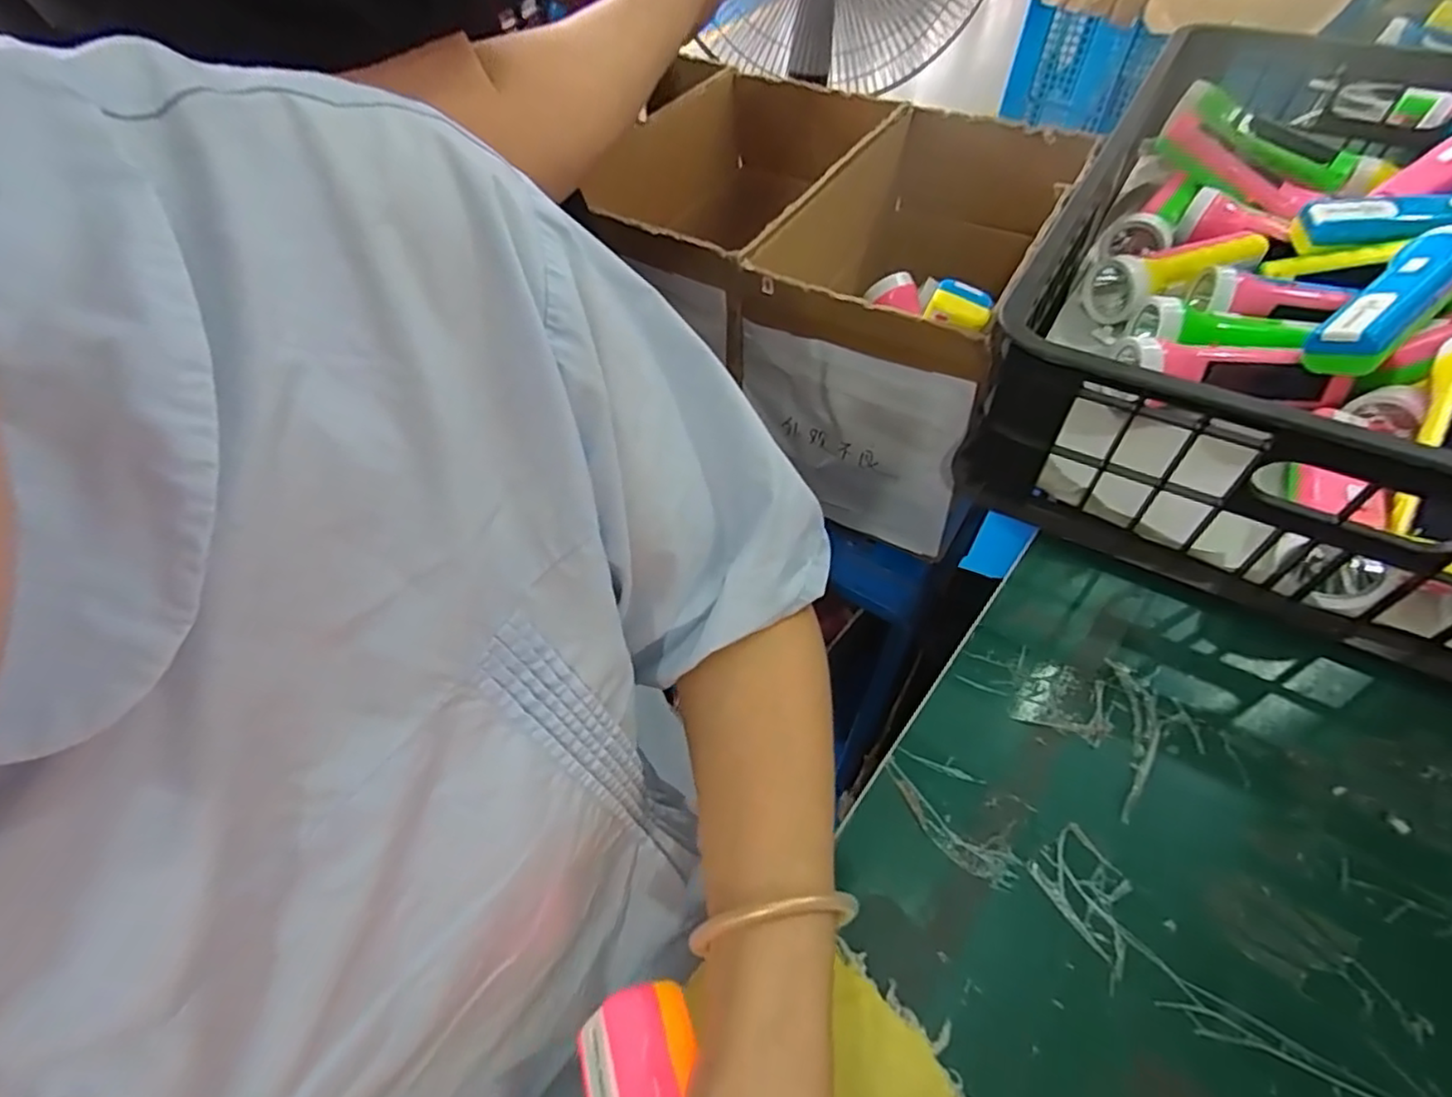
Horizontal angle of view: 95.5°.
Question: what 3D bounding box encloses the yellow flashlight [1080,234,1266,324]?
[{"bbox_3d":[0.392,-0.238,0.571,0.155,0.046,0.057,-20,56,-12],"label":"yellow flashlight"}]

